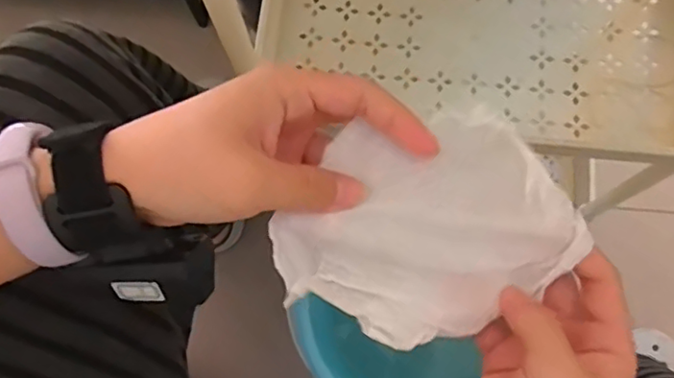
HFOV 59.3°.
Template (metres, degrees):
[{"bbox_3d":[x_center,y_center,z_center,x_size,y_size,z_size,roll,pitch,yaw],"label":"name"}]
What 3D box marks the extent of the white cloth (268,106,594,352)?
[{"bbox_3d":[0.041,0.018,0.286,0.136,0.043,0.113,-29,86,-14],"label":"white cloth"}]

